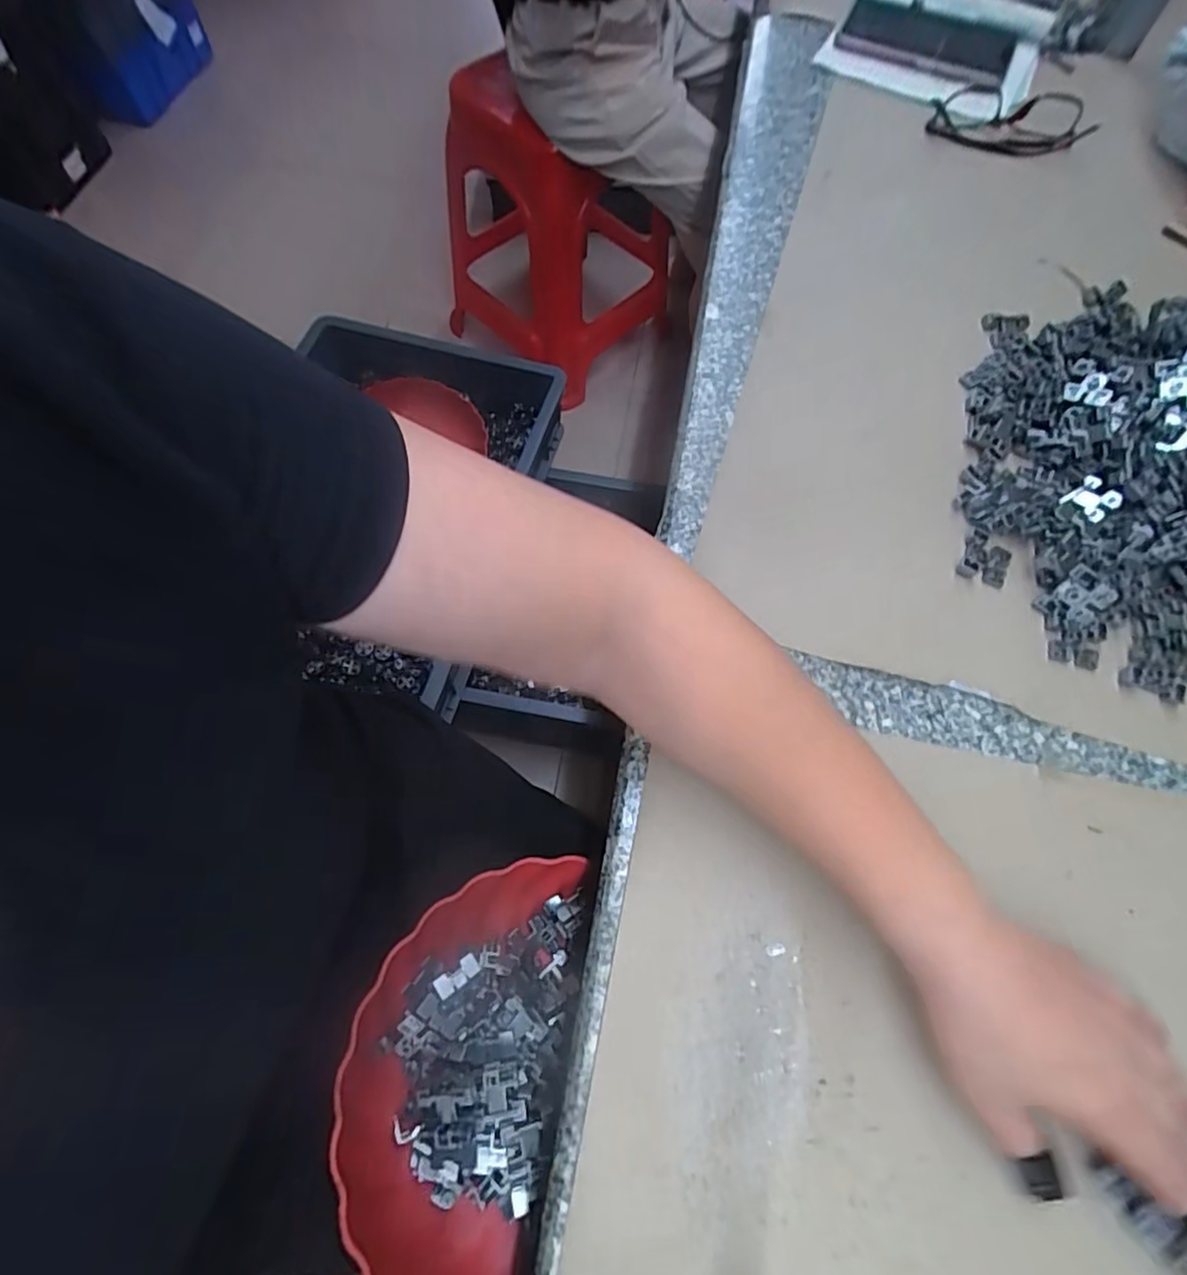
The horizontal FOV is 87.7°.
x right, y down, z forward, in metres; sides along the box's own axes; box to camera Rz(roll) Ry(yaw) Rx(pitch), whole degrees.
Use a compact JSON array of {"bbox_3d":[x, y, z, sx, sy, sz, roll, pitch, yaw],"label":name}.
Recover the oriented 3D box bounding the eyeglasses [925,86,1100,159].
[{"bbox_3d":[0.372,-0.463,0.550,0.133,0.032,0.046,19,69,6],"label":"eyeglasses"}]

